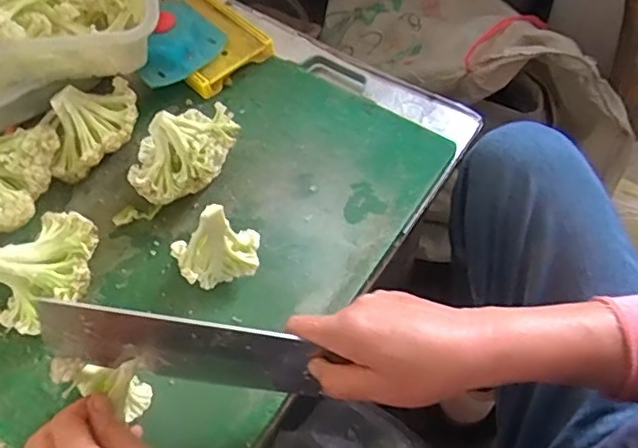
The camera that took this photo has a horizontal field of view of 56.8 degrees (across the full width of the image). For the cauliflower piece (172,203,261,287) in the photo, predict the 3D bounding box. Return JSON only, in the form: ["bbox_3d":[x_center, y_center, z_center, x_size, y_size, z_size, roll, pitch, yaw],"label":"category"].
[{"bbox_3d":[-0.088,0.022,0.510,0.071,0.082,0.034,-17,62,-8],"label":"cauliflower piece"}]

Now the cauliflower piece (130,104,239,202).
[{"bbox_3d":[-0.131,-0.071,0.568,0.109,0.069,0.078,-28,64,-14],"label":"cauliflower piece"}]

